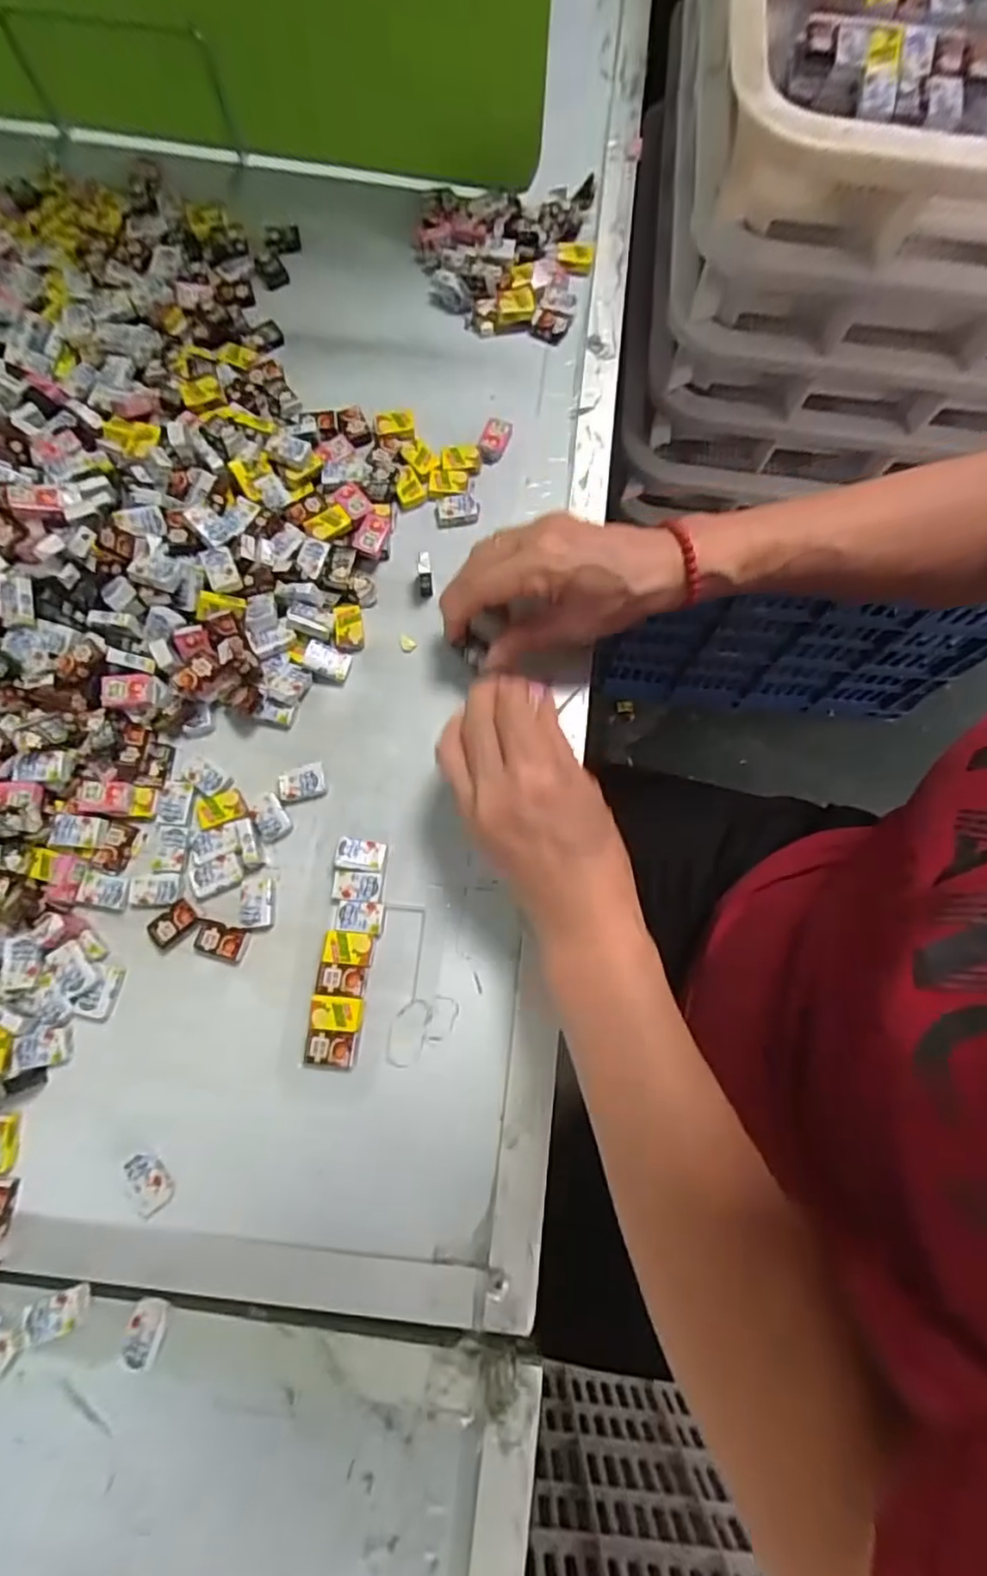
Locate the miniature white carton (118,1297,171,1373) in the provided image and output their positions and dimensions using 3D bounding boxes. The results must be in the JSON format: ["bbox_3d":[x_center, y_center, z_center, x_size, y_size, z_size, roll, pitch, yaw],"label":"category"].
[{"bbox_3d":[-0.162,0.254,0.296,0.018,0.010,0.024,11,77,2],"label":"miniature white carton"}]

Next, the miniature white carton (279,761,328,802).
[{"bbox_3d":[-0.110,-0.003,0.365,0.026,0.006,0.018,-15,77,-4],"label":"miniature white carton"}]

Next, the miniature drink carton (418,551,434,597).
[{"bbox_3d":[-0.042,-0.130,0.390,0.009,0.028,0.015,-5,77,-2],"label":"miniature drink carton"}]

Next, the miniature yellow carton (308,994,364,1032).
[{"bbox_3d":[-0.083,0.118,0.333,0.029,0.008,0.017,4,76,0],"label":"miniature yellow carton"}]

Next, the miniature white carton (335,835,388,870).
[{"bbox_3d":[-0.073,0.037,0.352,0.025,0.015,0.017,5,76,1],"label":"miniature white carton"}]

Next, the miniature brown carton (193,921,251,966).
[{"bbox_3d":[-0.147,0.083,0.342,0.026,0.006,0.019,15,77,3],"label":"miniature brown carton"}]

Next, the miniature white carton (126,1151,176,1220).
[{"bbox_3d":[-0.169,0.193,0.310,0.019,0.004,0.027,-36,79,-8],"label":"miniature white carton"}]

